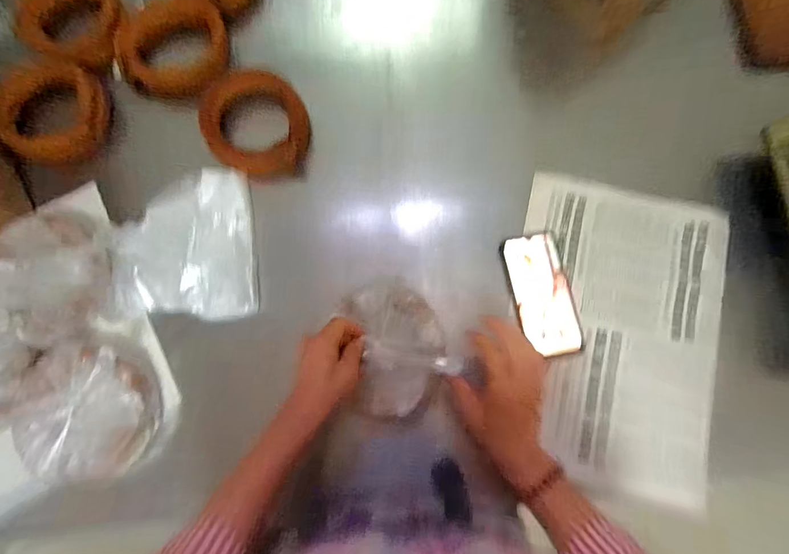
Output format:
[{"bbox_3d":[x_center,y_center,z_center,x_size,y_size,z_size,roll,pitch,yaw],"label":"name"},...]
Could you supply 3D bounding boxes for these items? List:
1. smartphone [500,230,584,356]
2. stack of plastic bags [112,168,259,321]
[{"bbox_3d":[0.198,0.023,0.532,0.079,0.017,0.160,-13,78,-3],"label":"smartphone"},{"bbox_3d":[-0.284,-0.042,0.549,0.178,0.015,0.208,-8,78,-5],"label":"stack of plastic bags"}]

